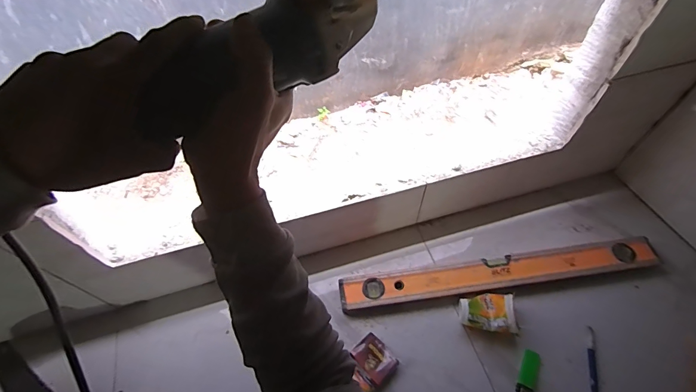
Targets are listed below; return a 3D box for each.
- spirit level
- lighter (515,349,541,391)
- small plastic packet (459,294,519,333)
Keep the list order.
[{"bbox_3d":[0.283,0.147,0.683,0.589,0.034,0.059,-7,56,-3],"label":"spirit level"},{"bbox_3d":[0.300,0.297,0.605,0.028,0.011,0.077,22,60,15],"label":"lighter"},{"bbox_3d":[0.243,0.204,0.642,0.087,0.057,0.062,9,57,7],"label":"small plastic packet"}]

